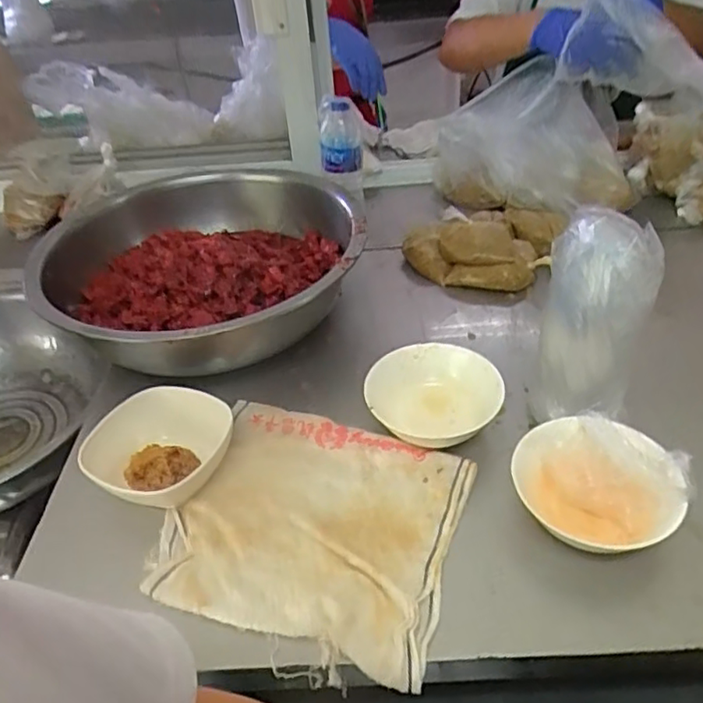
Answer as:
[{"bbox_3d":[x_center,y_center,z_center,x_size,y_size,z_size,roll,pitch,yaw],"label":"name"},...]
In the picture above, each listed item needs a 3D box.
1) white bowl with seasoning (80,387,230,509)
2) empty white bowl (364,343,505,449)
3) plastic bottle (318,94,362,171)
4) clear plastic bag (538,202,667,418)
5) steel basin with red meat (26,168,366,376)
[{"bbox_3d":[-0.198,0.099,0.626,0.116,0.057,0.128,15,43,23],"label":"white bowl with seasoning"},{"bbox_3d":[0.087,0.048,0.666,0.144,0.053,0.122,6,41,14],"label":"empty white bowl"},{"bbox_3d":[-0.017,-0.309,0.902,0.062,0.104,0.050,-3,39,2],"label":"plastic bottle"},{"bbox_3d":[0.226,-0.021,0.577,0.092,0.210,0.071,9,41,17],"label":"clear plastic bag"},{"bbox_3d":[-0.196,-0.117,0.824,0.401,0.102,0.424,-3,39,2],"label":"steel basin with red meat"}]

